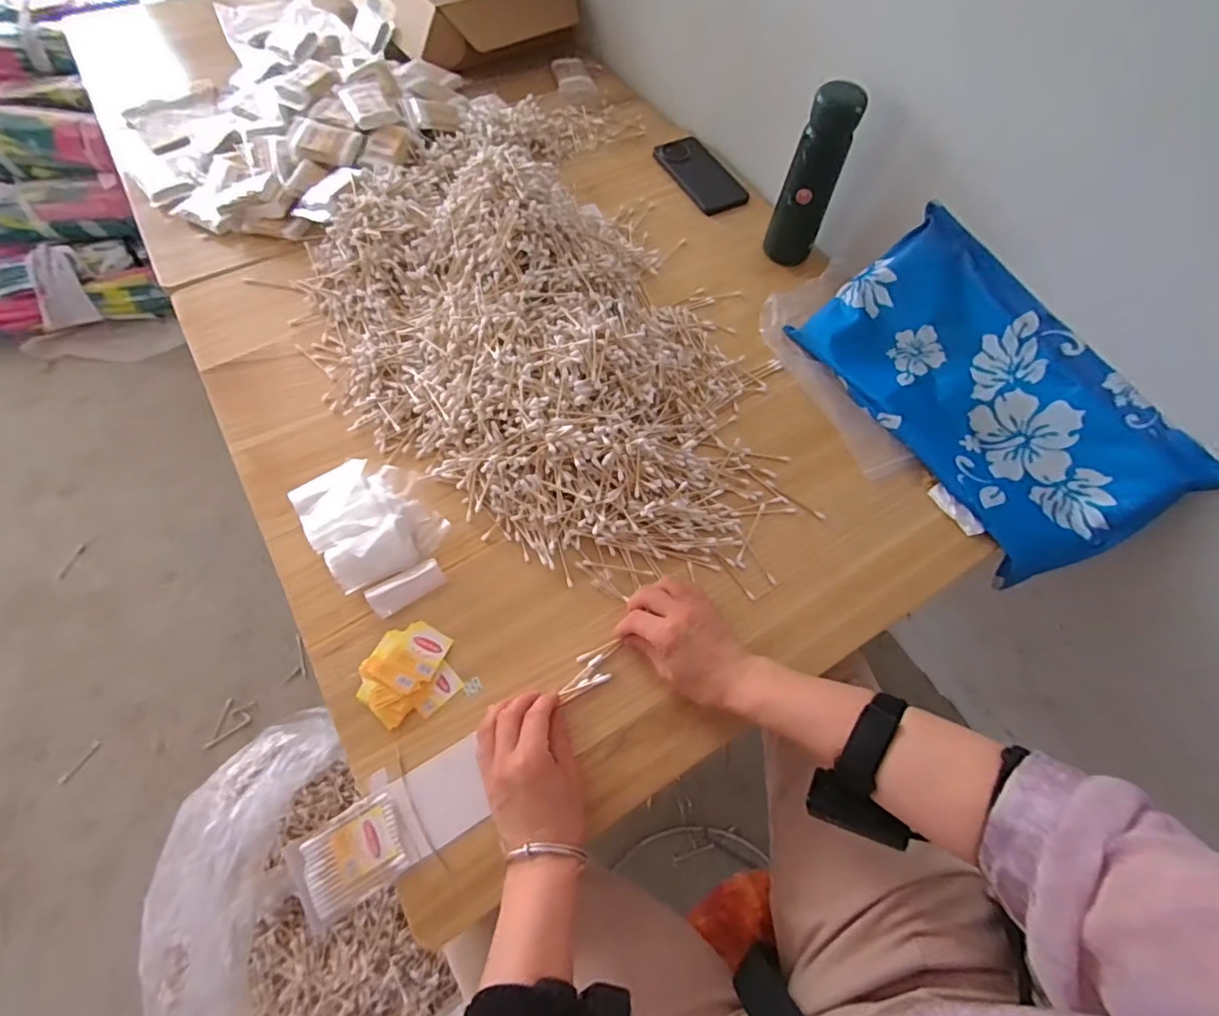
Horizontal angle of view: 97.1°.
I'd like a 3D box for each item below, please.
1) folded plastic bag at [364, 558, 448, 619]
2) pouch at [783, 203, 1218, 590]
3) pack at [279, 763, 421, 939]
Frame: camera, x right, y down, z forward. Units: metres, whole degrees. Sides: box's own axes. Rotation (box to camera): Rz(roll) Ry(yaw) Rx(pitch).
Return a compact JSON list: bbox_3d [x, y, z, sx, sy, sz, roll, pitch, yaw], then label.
[{"bbox_3d":[-0.183,0.072,0.489,0.065,0.017,0.025,-28,68,-11],"label":"folded plastic bag"},{"bbox_3d":[0.370,-0.120,0.549,0.185,0.037,0.364,-38,68,21],"label":"pouch"},{"bbox_3d":[-0.198,0.261,0.410,0.083,0.012,0.071,-31,69,-12],"label":"pack"}]

